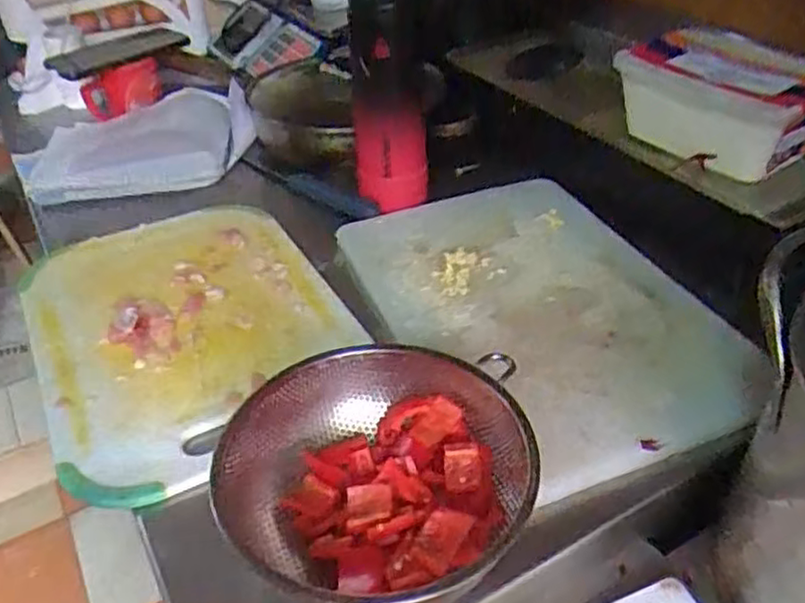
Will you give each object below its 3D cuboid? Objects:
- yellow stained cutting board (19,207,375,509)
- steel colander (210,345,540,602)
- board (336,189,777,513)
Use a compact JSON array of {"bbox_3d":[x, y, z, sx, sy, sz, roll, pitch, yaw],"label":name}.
[{"bbox_3d":[-0.187,0.018,0.615,0.251,0.015,0.343,-18,44,-21],"label":"yellow stained cutting board"},{"bbox_3d":[-0.015,0.104,0.447,0.188,0.058,0.172,-2,39,1],"label":"steel colander"},{"bbox_3d":[0.106,0.004,0.612,0.248,0.018,0.362,-14,41,-14],"label":"board"}]

